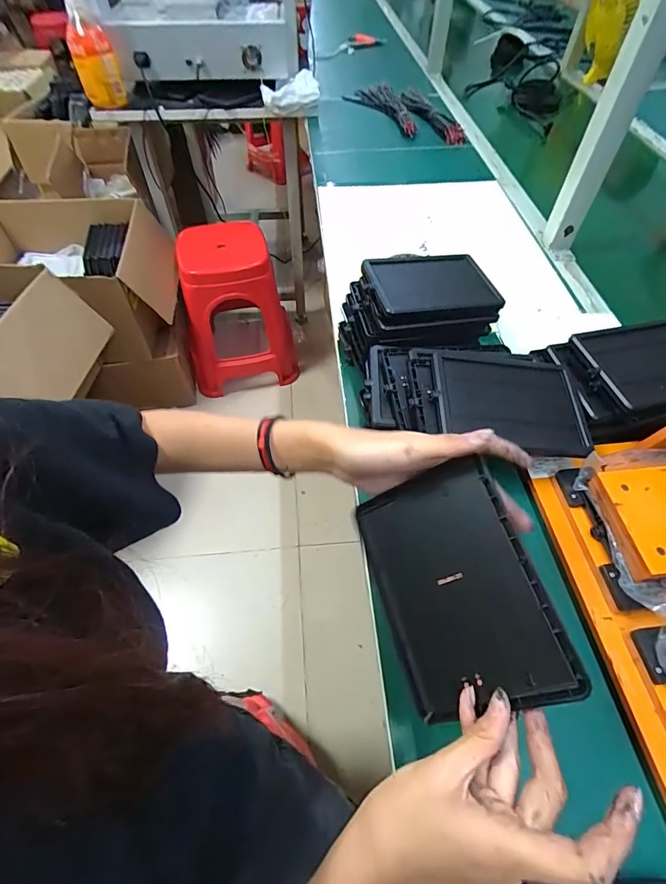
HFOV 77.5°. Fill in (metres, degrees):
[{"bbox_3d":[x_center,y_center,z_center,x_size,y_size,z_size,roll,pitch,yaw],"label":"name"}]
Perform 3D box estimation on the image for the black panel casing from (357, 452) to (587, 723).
[{"bbox_3d":[0.088,0.104,0.304,0.116,0.016,0.159,-32,64,29],"label":"black panel casing"}]

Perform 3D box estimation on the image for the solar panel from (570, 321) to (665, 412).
[{"bbox_3d":[0.372,-0.092,0.486,0.150,0.015,0.113,-9,56,-7],"label":"solar panel"}]

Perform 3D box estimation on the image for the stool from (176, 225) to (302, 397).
[{"bbox_3d":[-0.327,-0.448,1.428,0.346,0.426,0.346,-7,55,-5],"label":"stool"}]

